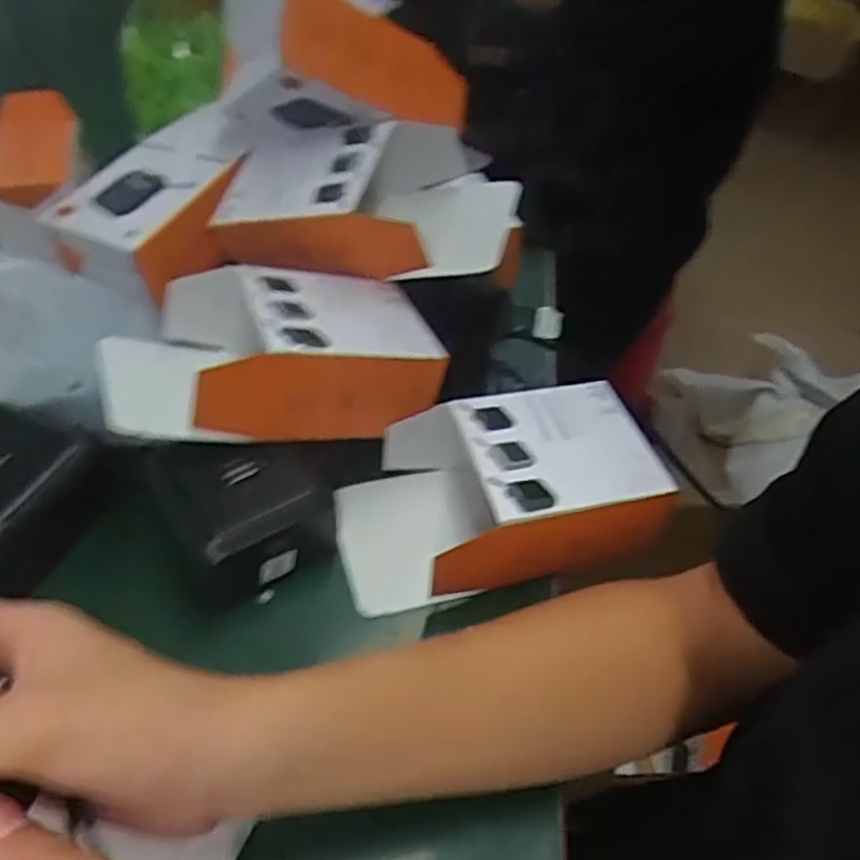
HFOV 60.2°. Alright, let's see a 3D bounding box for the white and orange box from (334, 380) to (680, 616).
[{"bbox_3d":[0.040,0.037,0.451,0.186,0.076,0.104,-9,47,-14],"label":"white and orange box"}]

